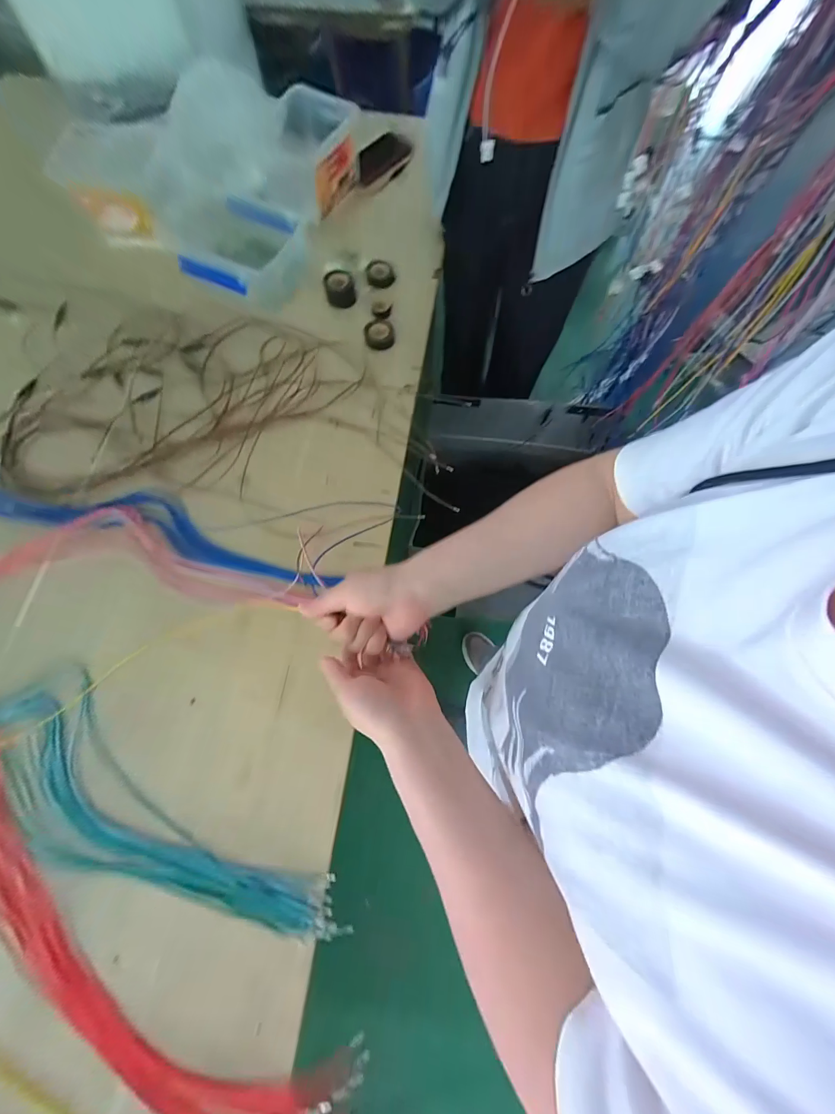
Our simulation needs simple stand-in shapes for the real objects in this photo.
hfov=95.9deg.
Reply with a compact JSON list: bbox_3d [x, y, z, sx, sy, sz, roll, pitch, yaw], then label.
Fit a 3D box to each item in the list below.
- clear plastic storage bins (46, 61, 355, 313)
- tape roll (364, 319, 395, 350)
[{"bbox_3d":[-0.396,-0.769,0.751,0.438,0.132,0.454,22,74,6],"label":"clear plastic storage bins"},{"bbox_3d":[-0.074,-0.425,0.721,0.057,0.026,0.055,0,74,0],"label":"tape roll"}]

